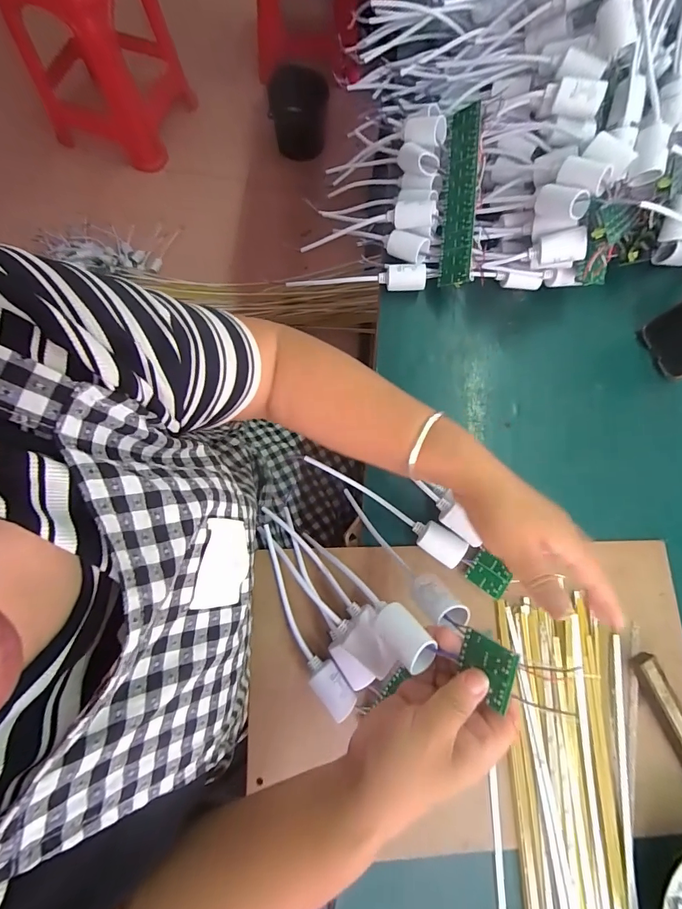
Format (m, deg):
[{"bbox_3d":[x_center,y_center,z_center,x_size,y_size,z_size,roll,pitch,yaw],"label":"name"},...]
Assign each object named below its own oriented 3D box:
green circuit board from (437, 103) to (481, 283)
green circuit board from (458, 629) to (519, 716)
[{"bbox_3d":[0.140,-0.304,0.463,0.009,0.041,0.205,6,88,-45],"label":"green circuit board"},{"bbox_3d":[0.097,0.142,0.261,0.004,0.036,0.036,13,91,-41],"label":"green circuit board"}]

